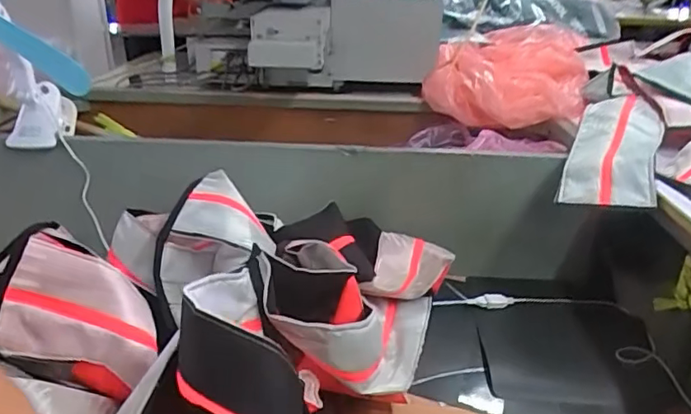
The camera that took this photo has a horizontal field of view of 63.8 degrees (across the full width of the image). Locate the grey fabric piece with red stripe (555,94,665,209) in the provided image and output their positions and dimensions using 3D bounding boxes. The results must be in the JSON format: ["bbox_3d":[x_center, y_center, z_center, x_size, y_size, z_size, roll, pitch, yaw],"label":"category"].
[{"bbox_3d":[0.470,-0.121,0.962,0.132,0.055,0.379,14,41,23],"label":"grey fabric piece with red stripe"}]

